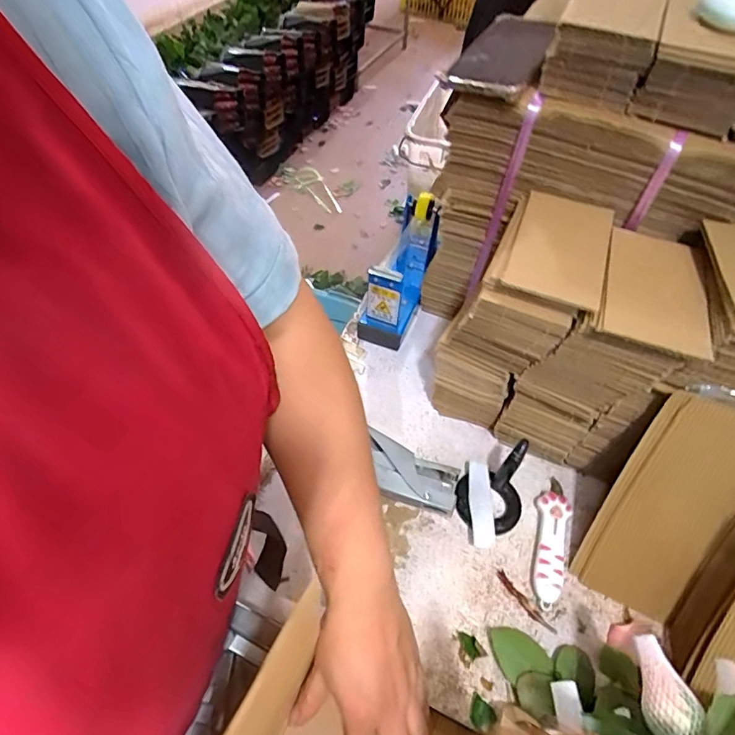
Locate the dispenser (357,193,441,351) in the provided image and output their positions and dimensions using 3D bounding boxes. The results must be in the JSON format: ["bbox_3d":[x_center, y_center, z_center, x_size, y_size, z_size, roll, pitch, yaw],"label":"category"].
[{"bbox_3d":[0.048,-0.140,0.640,0.068,0.125,0.198,14,55,9],"label":"dispenser"}]

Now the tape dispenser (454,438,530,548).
[{"bbox_3d":[0.131,0.129,0.474,0.075,0.071,0.095,7,54,3],"label":"tape dispenser"}]

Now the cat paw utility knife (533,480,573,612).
[{"bbox_3d":[0.188,0.174,0.475,0.030,0.018,0.131,16,55,10],"label":"cat paw utility knife"}]

